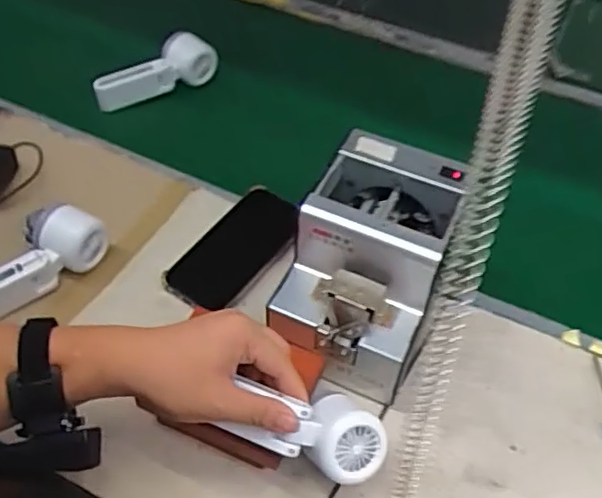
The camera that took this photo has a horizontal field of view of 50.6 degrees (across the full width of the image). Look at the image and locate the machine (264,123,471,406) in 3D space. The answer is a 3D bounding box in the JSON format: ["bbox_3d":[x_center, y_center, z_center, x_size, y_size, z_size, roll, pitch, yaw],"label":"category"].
[{"bbox_3d":[0.060,0.012,0.558,0.127,0.139,0.166,21,48,13],"label":"machine"}]

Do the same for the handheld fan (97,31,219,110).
[{"bbox_3d":[-0.199,-0.240,0.878,0.068,0.053,0.158,33,52,23],"label":"handheld fan"}]

